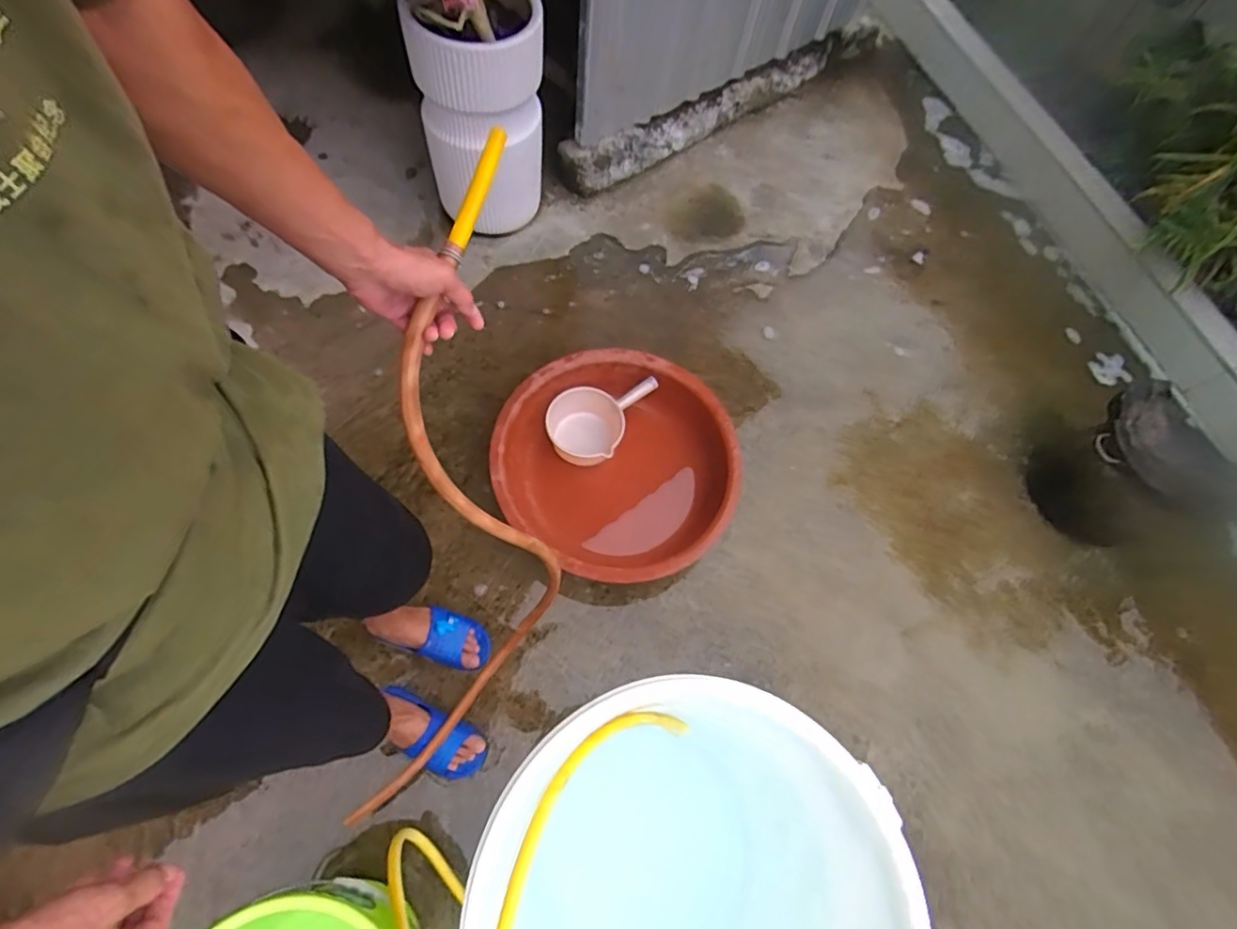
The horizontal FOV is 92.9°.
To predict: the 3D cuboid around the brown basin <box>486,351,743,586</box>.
[{"bbox_3d":[0.003,0.000,1.399,0.539,0.196,0.533,2,66,-5],"label":"brown basin"}]

